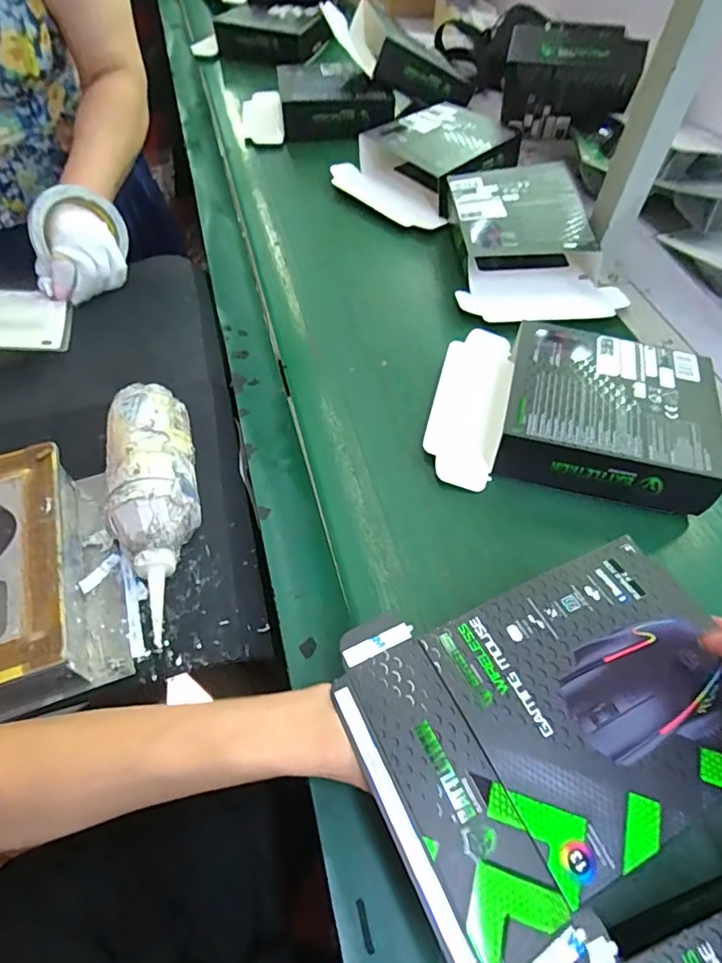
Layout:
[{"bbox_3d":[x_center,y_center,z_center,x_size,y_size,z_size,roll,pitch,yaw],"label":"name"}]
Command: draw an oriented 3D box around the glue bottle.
[{"bbox_3d":[-0.175,0.015,0.454,0.066,0.067,0.209,-13,57,-8],"label":"glue bottle"}]

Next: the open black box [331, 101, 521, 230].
[{"bbox_3d":[0.098,-0.466,0.784,0.226,0.076,0.188,-37,63,-22],"label":"open black box"}]

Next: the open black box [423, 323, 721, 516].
[{"bbox_3d":[0.197,-0.074,0.504,0.244,0.054,0.186,12,57,8],"label":"open black box"}]

